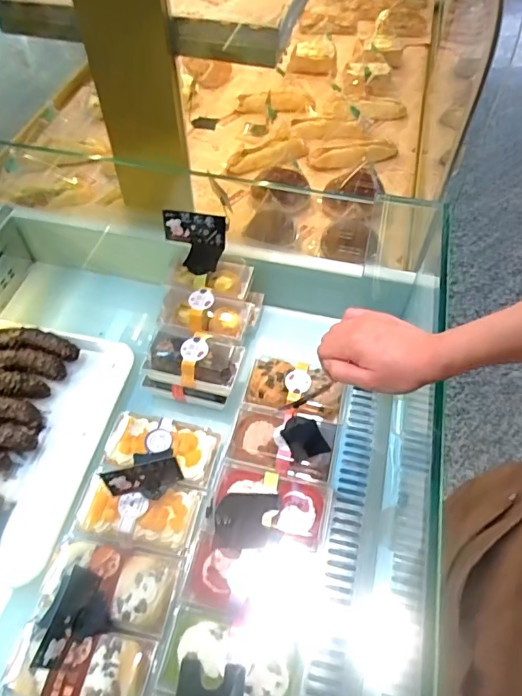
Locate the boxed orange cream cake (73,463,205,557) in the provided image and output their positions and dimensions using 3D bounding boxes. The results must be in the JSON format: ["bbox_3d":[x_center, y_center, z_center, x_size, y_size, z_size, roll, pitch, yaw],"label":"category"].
[{"bbox_3d":[-0.161,0.215,0.654,0.152,0.056,0.091,13,56,8],"label":"boxed orange cream cake"}]

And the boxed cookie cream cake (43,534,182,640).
[{"bbox_3d":[-0.177,0.281,0.603,0.151,0.059,0.088,12,55,8],"label":"boxed cookie cream cake"}]

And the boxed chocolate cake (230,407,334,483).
[{"bbox_3d":[0.031,0.132,0.705,0.147,0.048,0.094,9,55,6],"label":"boxed chocolate cake"}]

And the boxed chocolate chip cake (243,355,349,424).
[{"bbox_3d":[0.052,0.060,0.751,0.142,0.041,0.082,10,55,6],"label":"boxed chocolate chip cake"}]

